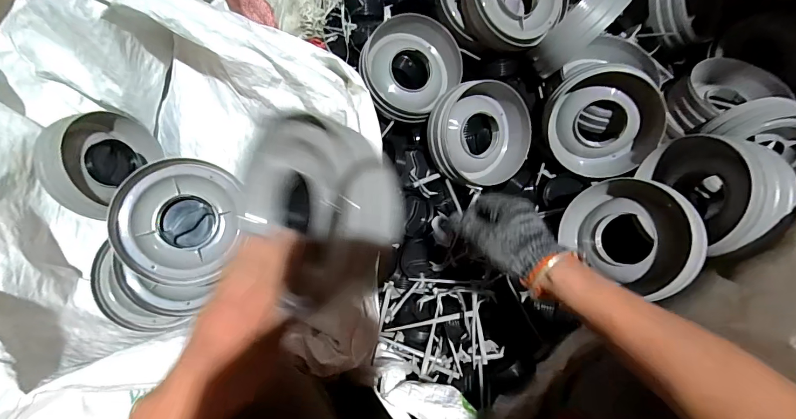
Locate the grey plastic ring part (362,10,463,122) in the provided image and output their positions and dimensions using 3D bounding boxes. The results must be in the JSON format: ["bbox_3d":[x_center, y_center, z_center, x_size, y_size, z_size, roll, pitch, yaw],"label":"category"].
[{"bbox_3d":[0.024,-0.227,0.612,0.170,0.060,0.157,-42,103,2],"label":"grey plastic ring part"}]

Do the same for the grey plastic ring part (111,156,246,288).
[{"bbox_3d":[-0.284,0.013,0.500,0.136,0.048,0.151,20,78,-27],"label":"grey plastic ring part"}]

